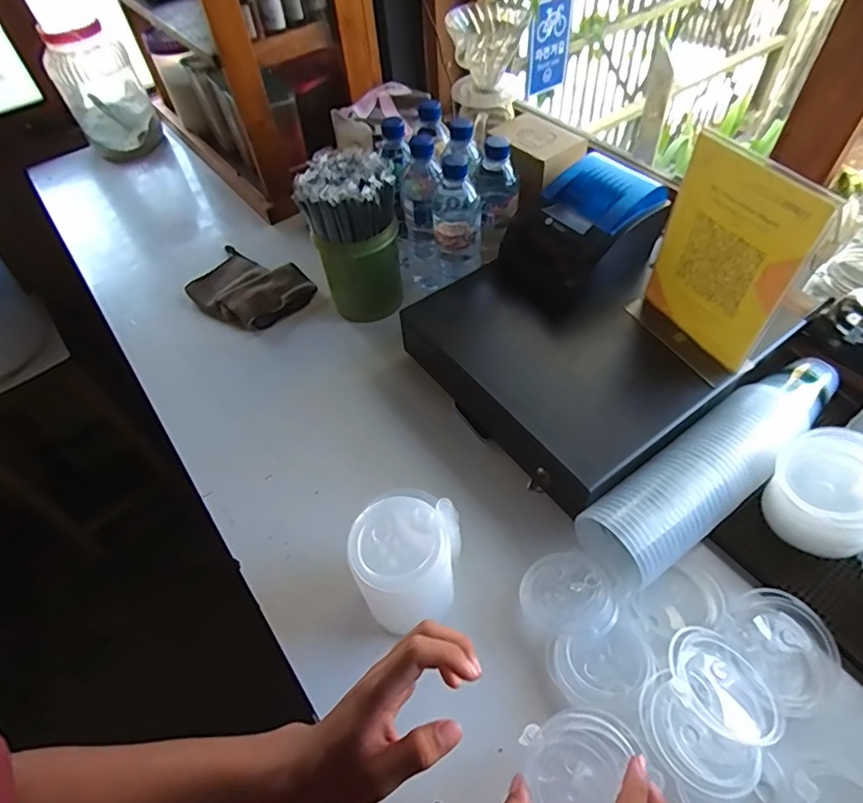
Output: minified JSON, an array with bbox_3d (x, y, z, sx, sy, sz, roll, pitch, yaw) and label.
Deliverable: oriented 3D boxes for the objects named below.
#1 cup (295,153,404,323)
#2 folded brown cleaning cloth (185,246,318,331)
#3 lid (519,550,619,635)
[{"bbox_3d":[-0.103,-0.219,0.744,0.116,0.219,0.103,-8,53,-1],"label":"cup"},{"bbox_3d":[-0.290,-0.176,0.841,0.192,0.032,0.137,25,59,22],"label":"folded brown cleaning cloth"},{"bbox_3d":[0.134,0.190,0.527,0.088,0.022,0.079,-17,49,26],"label":"lid"}]

